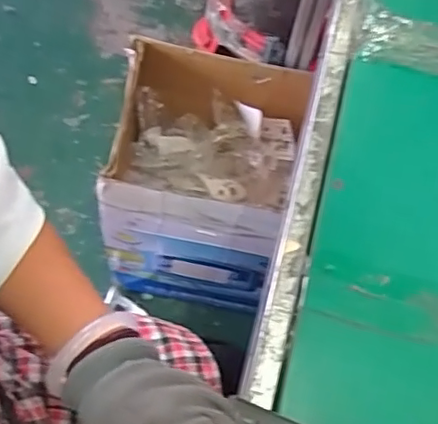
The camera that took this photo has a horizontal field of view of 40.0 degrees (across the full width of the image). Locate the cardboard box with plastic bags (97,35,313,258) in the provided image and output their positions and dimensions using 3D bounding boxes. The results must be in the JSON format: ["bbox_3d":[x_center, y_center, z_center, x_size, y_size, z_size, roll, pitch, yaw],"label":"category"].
[{"bbox_3d":[-0.022,-0.086,1.014,0.294,0.223,0.277,10,65,1],"label":"cardboard box with plastic bags"}]

